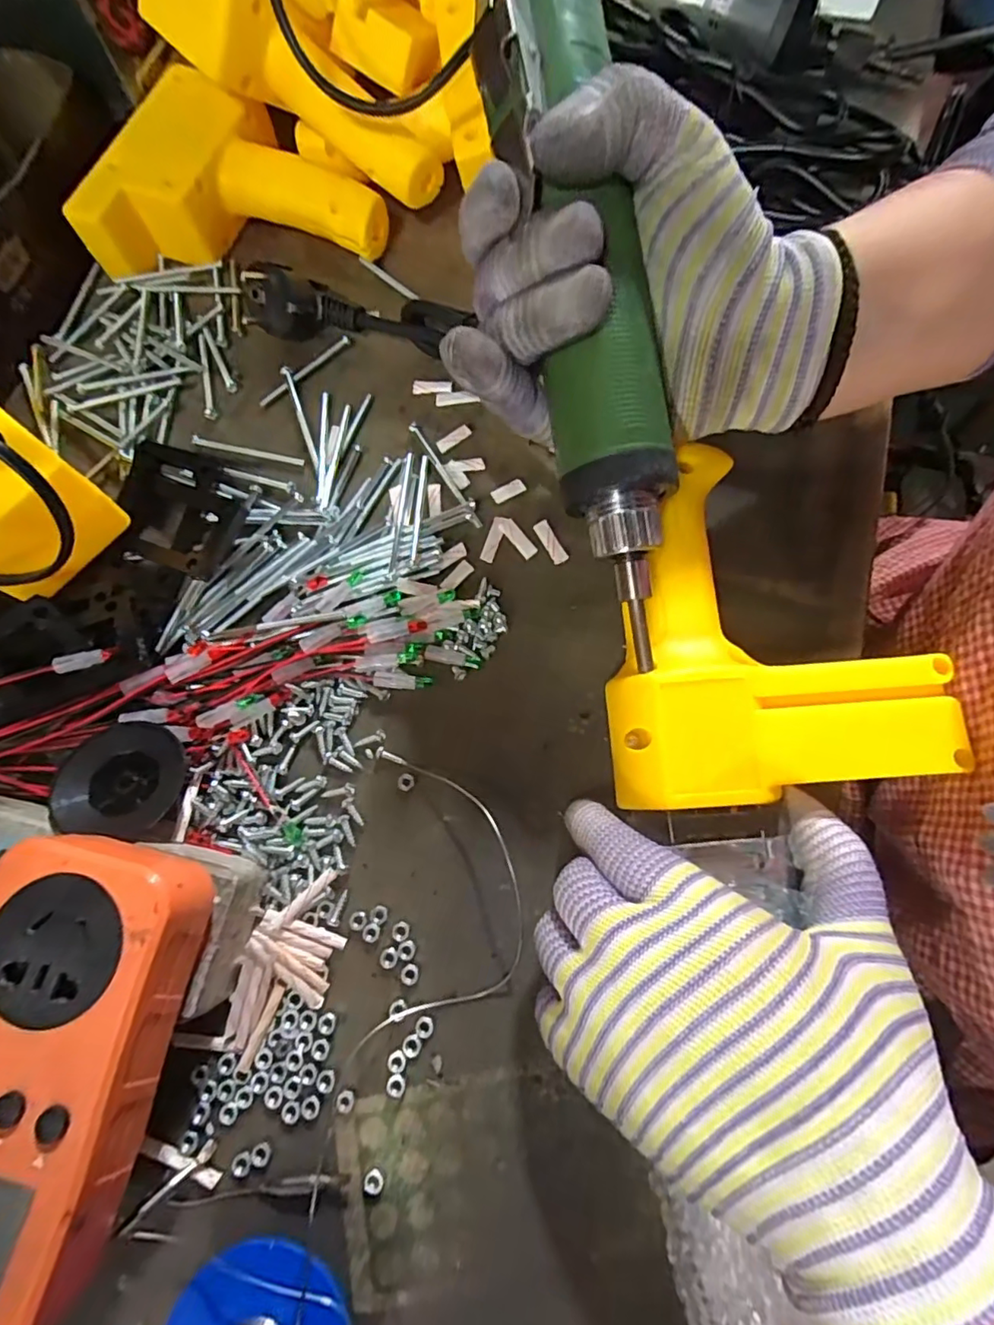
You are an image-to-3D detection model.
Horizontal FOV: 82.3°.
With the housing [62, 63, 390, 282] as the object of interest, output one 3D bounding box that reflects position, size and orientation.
[{"bbox_3d":[-0.152,-0.282,0.334,0.167,0.054,0.087,-3,72,0],"label":"housing"}]

